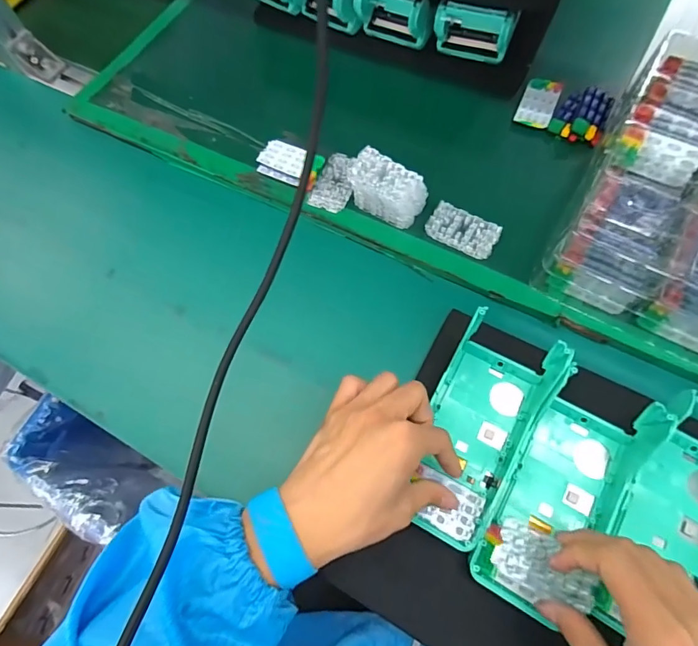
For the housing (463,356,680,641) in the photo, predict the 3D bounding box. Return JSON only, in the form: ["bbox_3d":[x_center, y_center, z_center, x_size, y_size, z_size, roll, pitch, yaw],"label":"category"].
[{"bbox_3d":[0.161,0.122,0.319,0.083,0.056,0.170,27,71,14],"label":"housing"}]

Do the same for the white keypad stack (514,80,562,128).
[{"bbox_3d":[0.210,-0.243,0.489,0.037,0.013,0.063,21,70,12],"label":"white keypad stack"}]

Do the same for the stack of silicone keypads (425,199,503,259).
[{"bbox_3d":[0.110,-0.088,0.429,0.066,0.015,0.039,25,71,13],"label":"stack of silicone keypads"}]

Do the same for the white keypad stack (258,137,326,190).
[{"bbox_3d":[-0.061,-0.169,0.468,0.065,0.017,0.039,24,70,12],"label":"white keypad stack"}]

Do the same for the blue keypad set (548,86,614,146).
[{"bbox_3d":[0.249,-0.219,0.469,0.052,0.024,0.060,30,72,15],"label":"blue keypad set"}]

